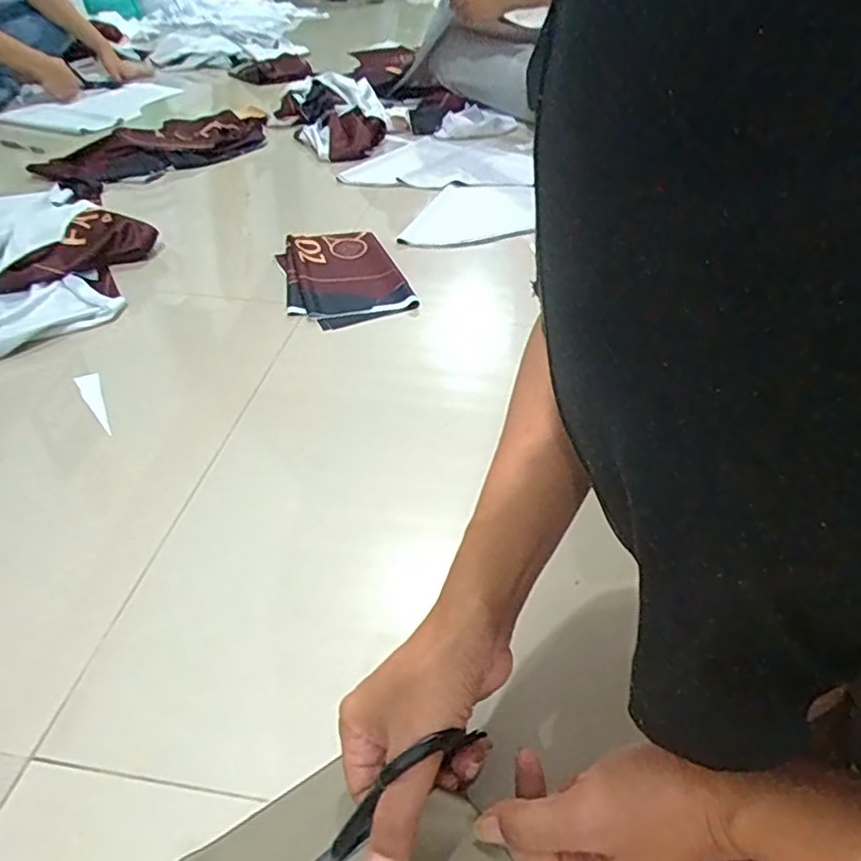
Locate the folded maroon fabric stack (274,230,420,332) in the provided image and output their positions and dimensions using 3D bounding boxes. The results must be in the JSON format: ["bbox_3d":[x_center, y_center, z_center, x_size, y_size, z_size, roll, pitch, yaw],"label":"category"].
[{"bbox_3d":[-0.128,-0.226,0.909,0.165,0.025,0.247,-12,42,-15],"label":"folded maroon fabric stack"}]

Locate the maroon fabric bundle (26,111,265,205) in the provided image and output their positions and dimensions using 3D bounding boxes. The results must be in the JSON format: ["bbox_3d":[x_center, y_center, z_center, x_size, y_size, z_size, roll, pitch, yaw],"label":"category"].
[{"bbox_3d":[-0.525,-0.573,1.256,0.185,0.070,0.539,19,44,20],"label":"maroon fabric bundle"}]

